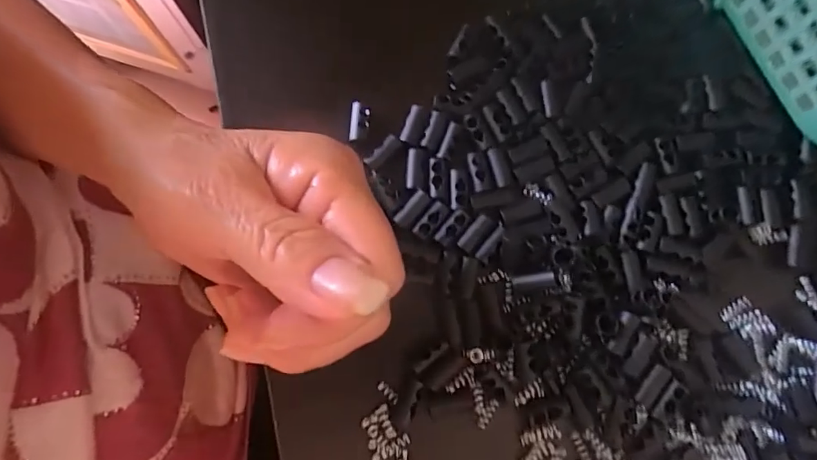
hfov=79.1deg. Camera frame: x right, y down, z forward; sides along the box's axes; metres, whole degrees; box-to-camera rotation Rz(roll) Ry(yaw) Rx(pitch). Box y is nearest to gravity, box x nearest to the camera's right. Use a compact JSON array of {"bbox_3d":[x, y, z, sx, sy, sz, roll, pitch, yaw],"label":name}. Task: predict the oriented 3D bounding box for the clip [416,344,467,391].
[{"bbox_3d":[0.014,0.056,0.202,0.020,0.004,0.013,-36,83,-7],"label":"clip"}]

